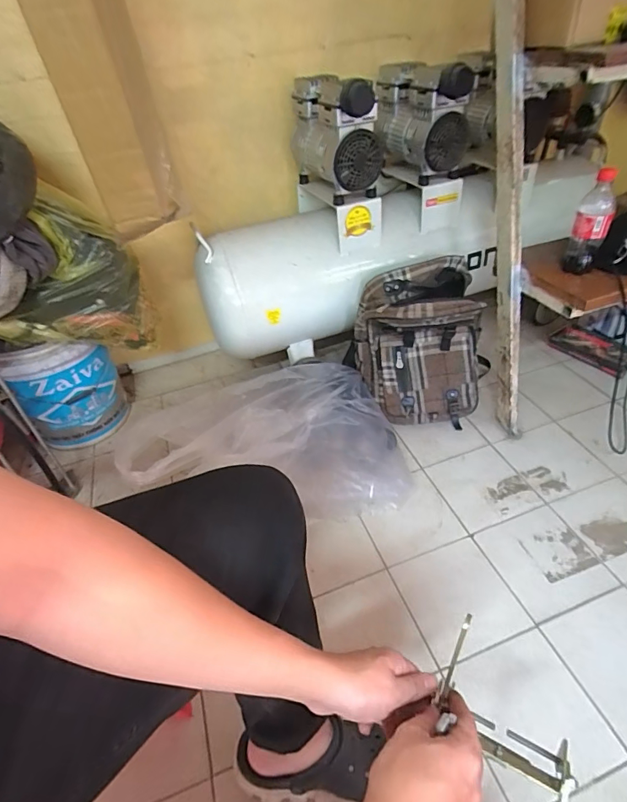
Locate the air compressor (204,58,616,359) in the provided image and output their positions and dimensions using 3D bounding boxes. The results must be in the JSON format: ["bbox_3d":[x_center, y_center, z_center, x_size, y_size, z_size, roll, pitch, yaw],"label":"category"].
[{"bbox_3d":[0.230,-0.496,1.135,1.094,0.606,0.289,-17,42,-11],"label":"air compressor"}]

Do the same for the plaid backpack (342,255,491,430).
[{"bbox_3d":[0.267,-0.128,1.098,0.309,0.366,0.212,-5,41,2],"label":"plaid backpack"}]

